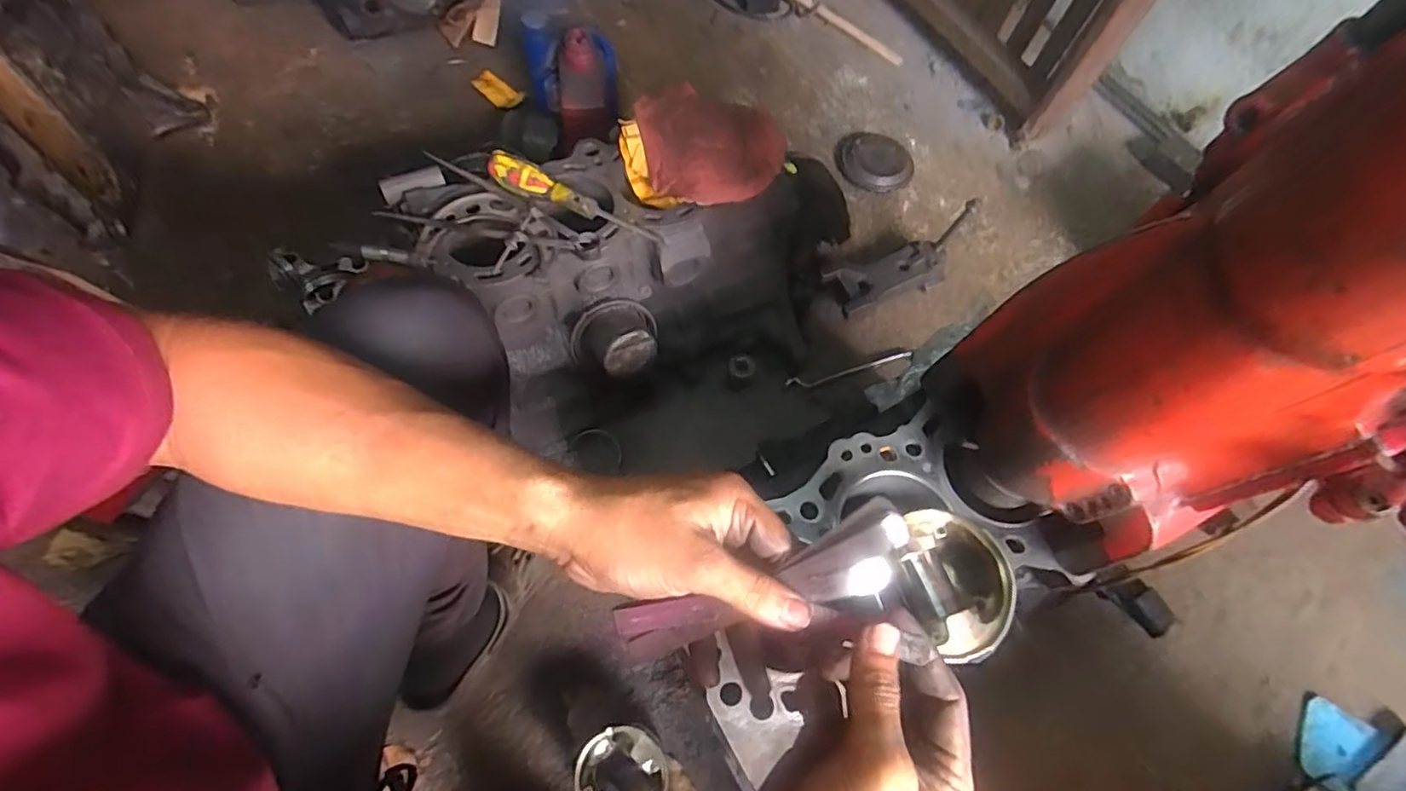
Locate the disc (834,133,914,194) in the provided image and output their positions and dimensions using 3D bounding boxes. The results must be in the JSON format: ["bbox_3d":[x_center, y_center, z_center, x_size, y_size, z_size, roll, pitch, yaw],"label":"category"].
[{"bbox_3d":[0.294,-0.402,1.039,0.129,0.033,0.108,10,65,-1],"label":"disc"}]

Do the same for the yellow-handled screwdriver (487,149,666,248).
[{"bbox_3d":[-0.131,-0.202,0.624,0.192,0.023,0.031,23,109,-5],"label":"yellow-handled screwdriver"}]

